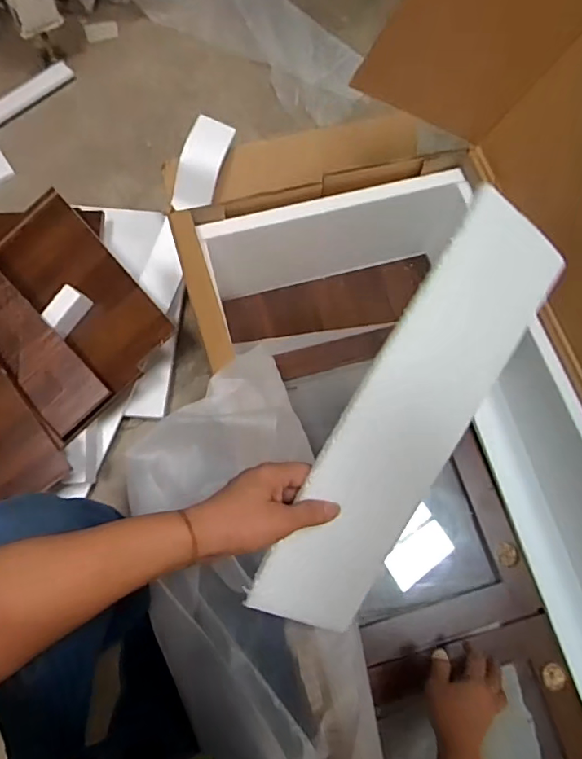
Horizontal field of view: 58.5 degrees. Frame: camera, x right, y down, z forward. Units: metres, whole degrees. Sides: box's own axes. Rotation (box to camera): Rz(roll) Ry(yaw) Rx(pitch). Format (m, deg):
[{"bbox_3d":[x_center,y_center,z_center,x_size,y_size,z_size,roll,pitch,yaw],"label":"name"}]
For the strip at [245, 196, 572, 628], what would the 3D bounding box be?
[{"bbox_3d":[0.104,0.039,0.444,0.115,0.012,0.381,28,93,-25],"label":"strip"}]

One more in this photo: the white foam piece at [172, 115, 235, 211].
[{"bbox_3d":[-0.149,-0.350,0.856,0.065,0.013,0.147,20,109,-5],"label":"white foam piece"}]

